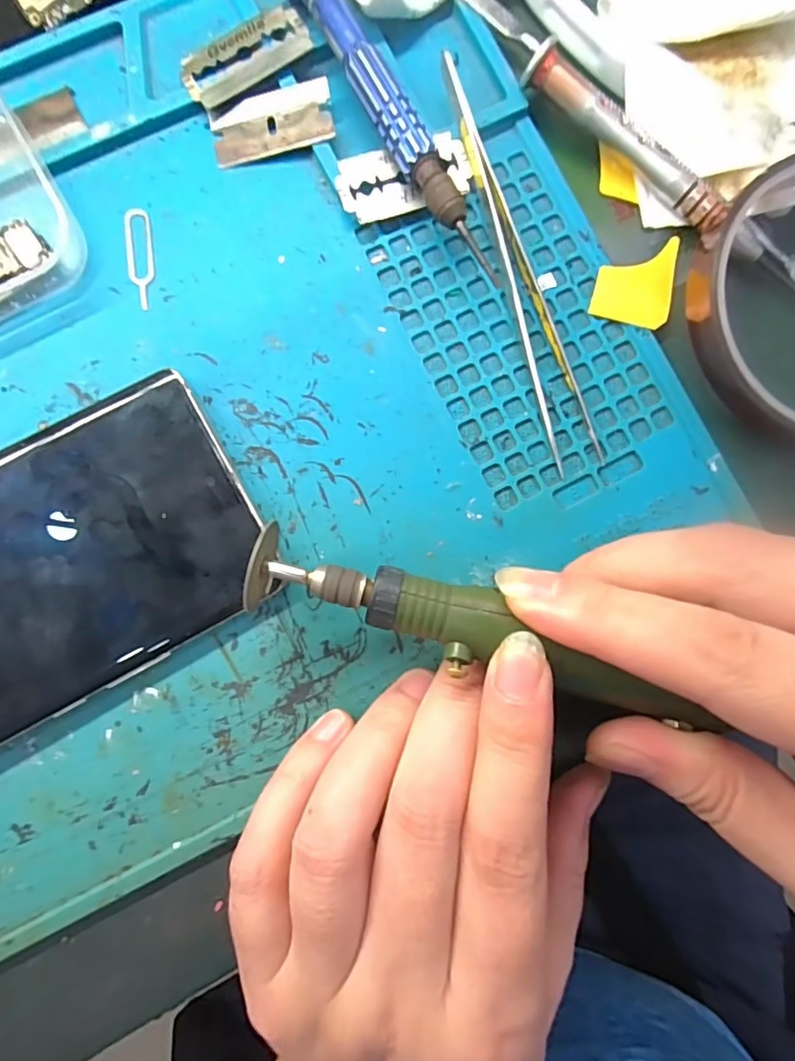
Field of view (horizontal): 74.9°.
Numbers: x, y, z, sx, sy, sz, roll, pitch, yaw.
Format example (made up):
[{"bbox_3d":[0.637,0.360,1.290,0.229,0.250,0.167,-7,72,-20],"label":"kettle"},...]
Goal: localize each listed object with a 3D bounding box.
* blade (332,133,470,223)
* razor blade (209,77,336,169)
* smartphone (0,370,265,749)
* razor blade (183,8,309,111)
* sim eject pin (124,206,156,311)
[{"bbox_3d":[0.002,-0.113,0.165,0.042,0.004,0.021,-20,90,-3],"label":"blade"},{"bbox_3d":[-0.040,-0.130,0.165,0.038,0.004,0.020,-11,88,6],"label":"razor blade"},{"bbox_3d":[-0.119,0.022,0.148,0.160,0.012,0.074,-29,87,-4],"label":"smartphone"},{"bbox_3d":[-0.049,-0.151,0.165,0.042,0.004,0.020,-28,83,-1],"label":"razor blade"},{"bbox_3d":[-0.081,-0.085,0.163,0.008,0.004,0.033,-8,85,-12],"label":"sim eject pin"}]

